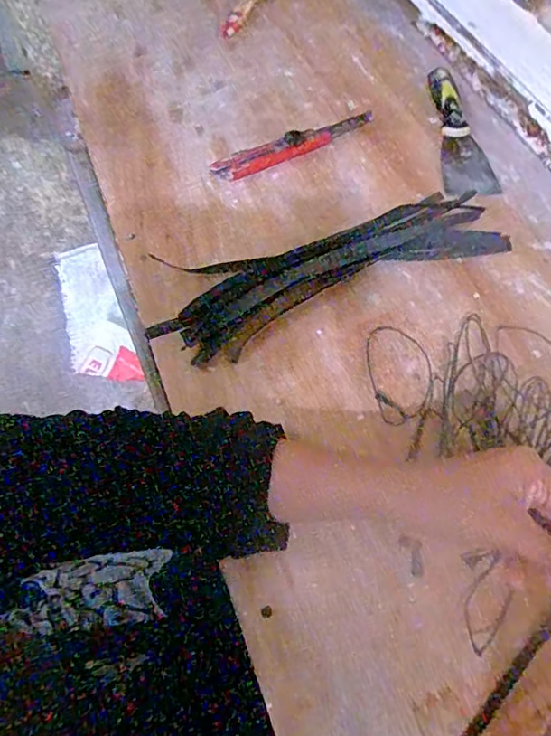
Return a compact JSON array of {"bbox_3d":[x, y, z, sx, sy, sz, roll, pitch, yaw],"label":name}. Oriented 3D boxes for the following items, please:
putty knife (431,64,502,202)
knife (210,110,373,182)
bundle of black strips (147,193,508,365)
[{"bbox_3d":[0.204,-0.263,0.602,0.055,0.032,0.173,-4,61,-5],"label":"putty knife"},{"bbox_3d":[0.023,-0.243,0.586,0.198,0.009,0.032,-26,65,-17],"label":"knife"},{"bbox_3d":[0.052,-0.096,0.496,0.332,0.025,0.099,-20,64,-14],"label":"bundle of black strips"}]

